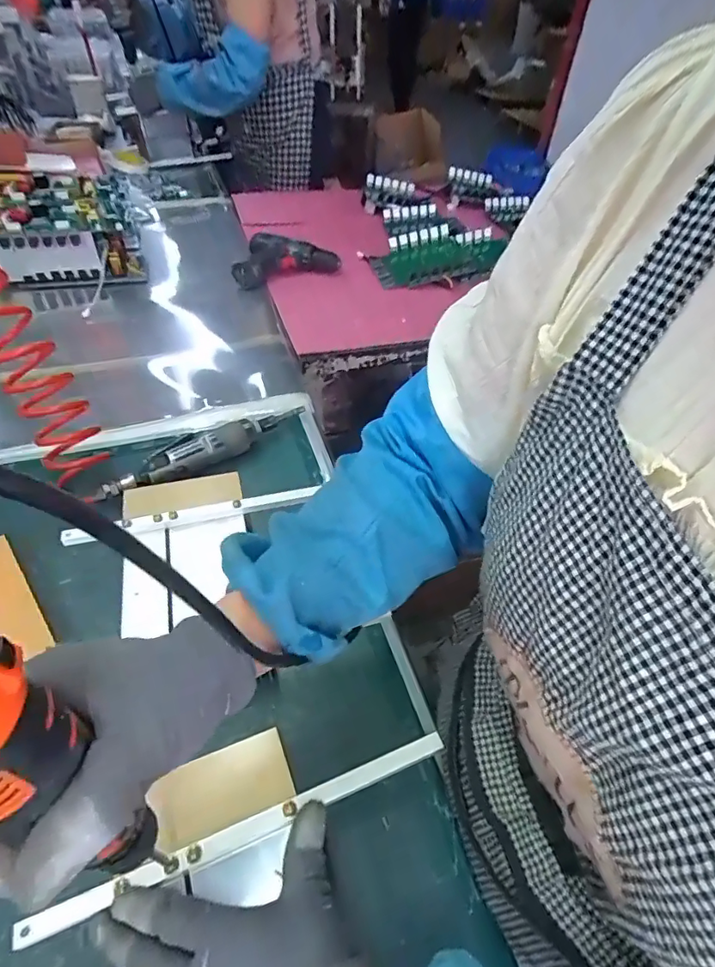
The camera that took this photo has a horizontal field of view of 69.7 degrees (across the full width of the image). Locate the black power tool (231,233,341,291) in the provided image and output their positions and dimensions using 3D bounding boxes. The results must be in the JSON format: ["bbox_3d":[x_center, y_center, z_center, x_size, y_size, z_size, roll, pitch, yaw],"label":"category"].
[{"bbox_3d":[-0.166,-0.455,1.045,0.222,0.060,0.139,-23,52,-24],"label":"black power tool"}]

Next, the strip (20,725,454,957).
[{"bbox_3d":[-0.070,0.232,0.346,0.283,0.007,0.013,-16,49,-17],"label":"strip"}]

